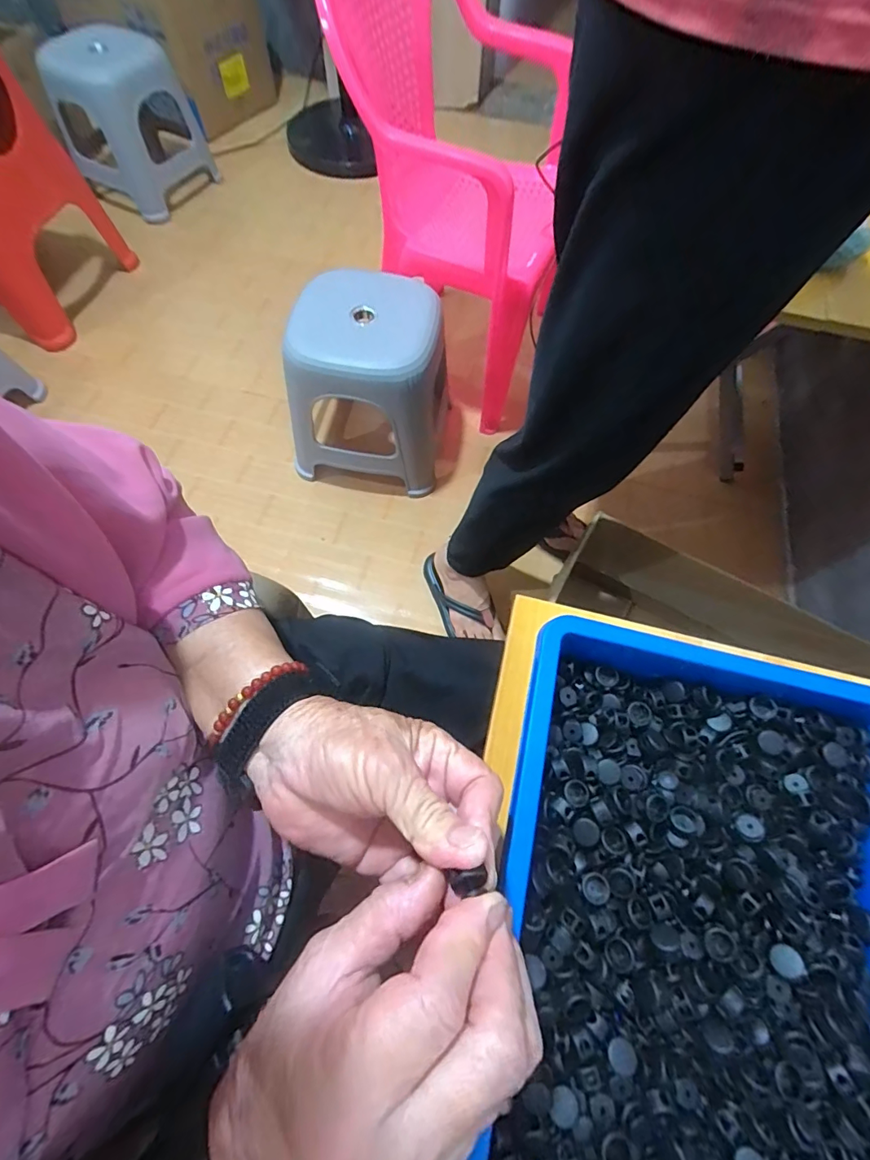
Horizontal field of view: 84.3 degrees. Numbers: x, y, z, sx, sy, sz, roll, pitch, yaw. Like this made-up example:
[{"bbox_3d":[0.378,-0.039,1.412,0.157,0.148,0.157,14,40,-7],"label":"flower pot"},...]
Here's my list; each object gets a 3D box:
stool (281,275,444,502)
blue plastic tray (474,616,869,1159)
[{"bbox_3d":[-0.127,-0.372,0.952,0.276,0.328,0.250,8,65,3],"label":"stool"},{"bbox_3d":[0.159,0.222,0.281,0.245,0.069,0.367,13,66,5],"label":"blue plastic tray"}]

